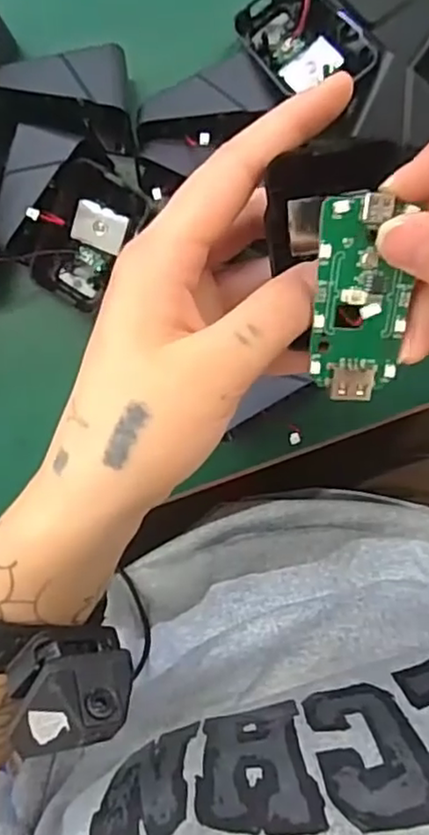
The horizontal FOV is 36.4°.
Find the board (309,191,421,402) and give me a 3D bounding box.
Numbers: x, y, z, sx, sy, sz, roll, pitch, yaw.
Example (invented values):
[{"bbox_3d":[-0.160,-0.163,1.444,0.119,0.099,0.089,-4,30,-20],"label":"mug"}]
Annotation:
[{"bbox_3d":[0.046,-0.036,0.206,0.029,0.005,0.063,-5,113,0],"label":"board"}]

